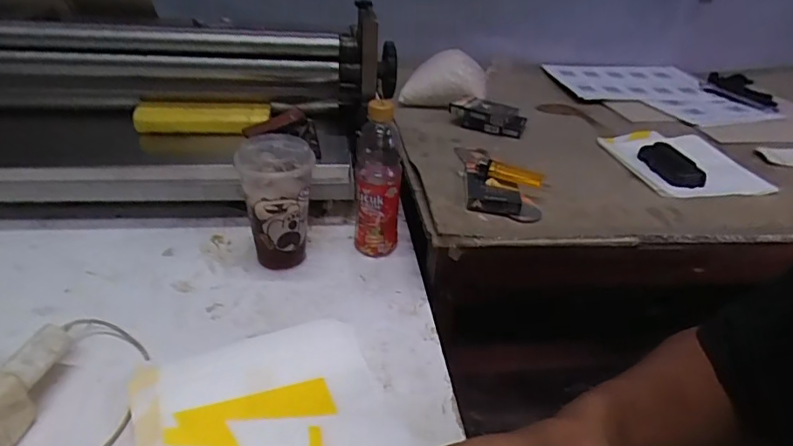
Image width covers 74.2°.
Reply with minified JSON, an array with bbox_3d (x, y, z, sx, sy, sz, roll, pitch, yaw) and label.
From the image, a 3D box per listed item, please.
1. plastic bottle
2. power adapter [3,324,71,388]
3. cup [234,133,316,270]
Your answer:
[{"bbox_3d":[-0.023,-0.056,0.650,0.056,0.196,0.066,4,31,0],"label":"plastic bottle"},{"bbox_3d":[-0.304,0.111,0.448,0.023,0.018,0.055,7,31,6],"label":"power adapter"},{"bbox_3d":[-0.141,-0.023,0.623,0.083,0.154,0.091,-2,32,-10],"label":"cup"}]

